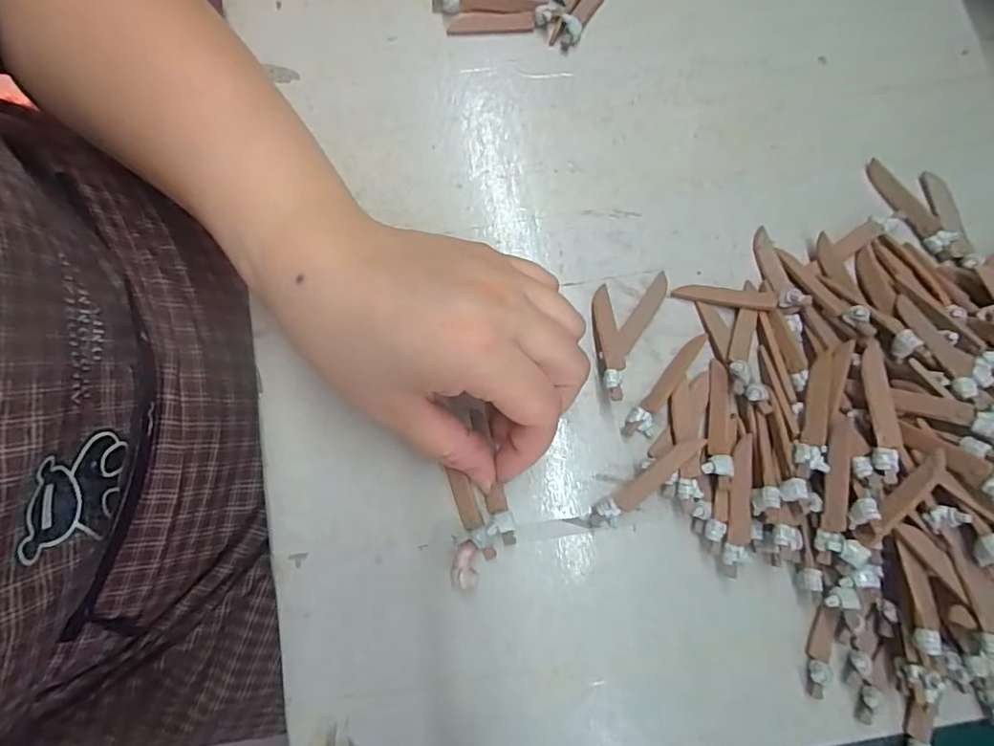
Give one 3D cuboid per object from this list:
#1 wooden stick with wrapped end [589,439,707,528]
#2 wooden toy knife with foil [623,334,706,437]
[{"bbox_3d":[0.065,0.048,0.234,0.059,0.009,0.011,-40,82,7],"label":"wooden stick with wrapped end"},{"bbox_3d":[0.077,0.005,0.249,0.013,0.007,0.058,33,81,6],"label":"wooden toy knife with foil"}]

